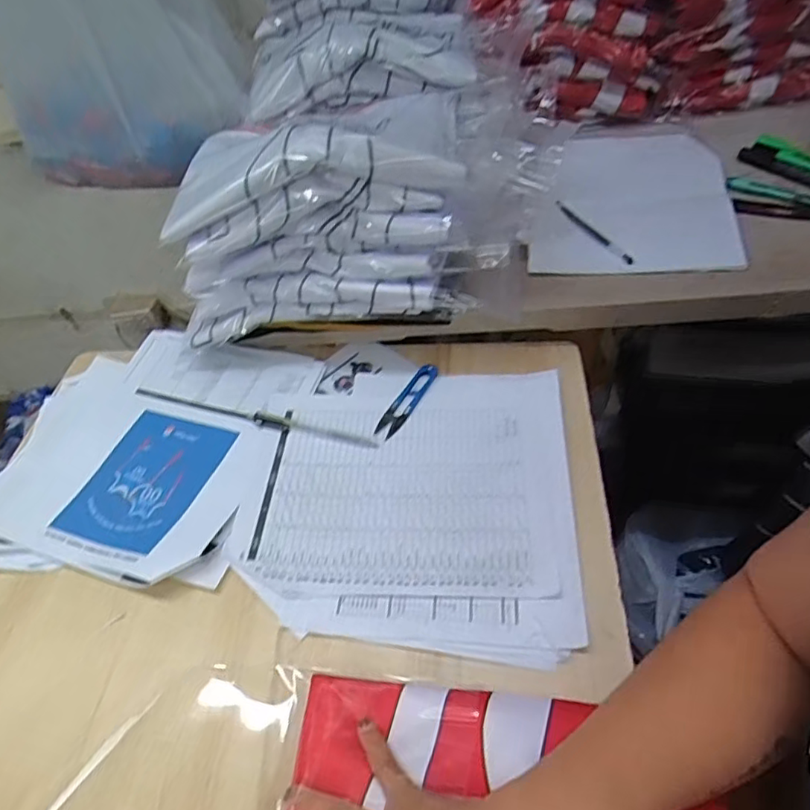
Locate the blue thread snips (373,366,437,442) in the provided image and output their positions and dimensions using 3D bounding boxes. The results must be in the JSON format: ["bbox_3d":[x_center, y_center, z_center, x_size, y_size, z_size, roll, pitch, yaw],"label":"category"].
[{"bbox_3d":[0.003,-0.007,0.590,0.024,0.008,0.101,25,55,22],"label":"blue thread snips"}]

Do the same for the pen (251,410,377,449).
[{"bbox_3d":[-0.092,0.024,0.572,0.133,0.010,0.012,5,50,17],"label":"pen"}]

